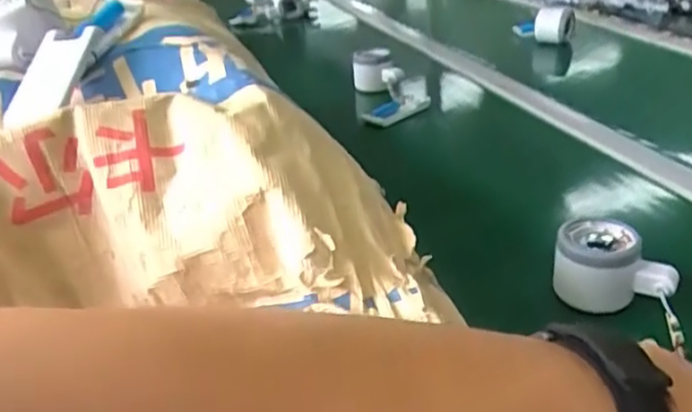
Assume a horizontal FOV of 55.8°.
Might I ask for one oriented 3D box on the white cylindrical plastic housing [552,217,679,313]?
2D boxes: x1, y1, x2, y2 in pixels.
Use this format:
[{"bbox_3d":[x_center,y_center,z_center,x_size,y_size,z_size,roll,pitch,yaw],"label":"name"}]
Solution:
[{"bbox_3d":[0.193,0.044,0.479,0.079,0.052,0.052,-1,27,9],"label":"white cylindrical plastic housing"}]

